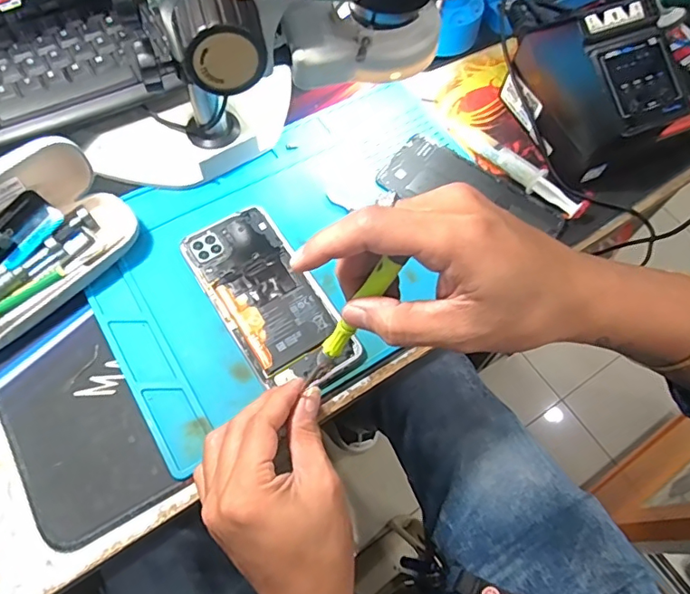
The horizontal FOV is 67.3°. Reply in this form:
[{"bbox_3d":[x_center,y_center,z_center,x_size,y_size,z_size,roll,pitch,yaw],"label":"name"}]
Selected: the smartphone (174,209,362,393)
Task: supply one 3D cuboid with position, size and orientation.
[{"bbox_3d":[-0.057,0.001,0.391,0.074,0.008,0.155,-32,70,-18],"label":"smartphone"}]

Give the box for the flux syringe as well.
[{"bbox_3d":[0.154,-0.113,0.459,0.133,0.017,0.028,35,66,13],"label":"flux syringe"}]

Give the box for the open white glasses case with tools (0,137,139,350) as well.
[{"bbox_3d":[-0.235,-0.031,0.367,0.088,0.070,0.162,38,67,14],"label":"open white glasses case with tools"}]

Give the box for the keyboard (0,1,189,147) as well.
[{"bbox_3d":[-0.256,-0.177,0.418,0.227,0.025,0.114,-24,67,-15],"label":"keyboard"}]

